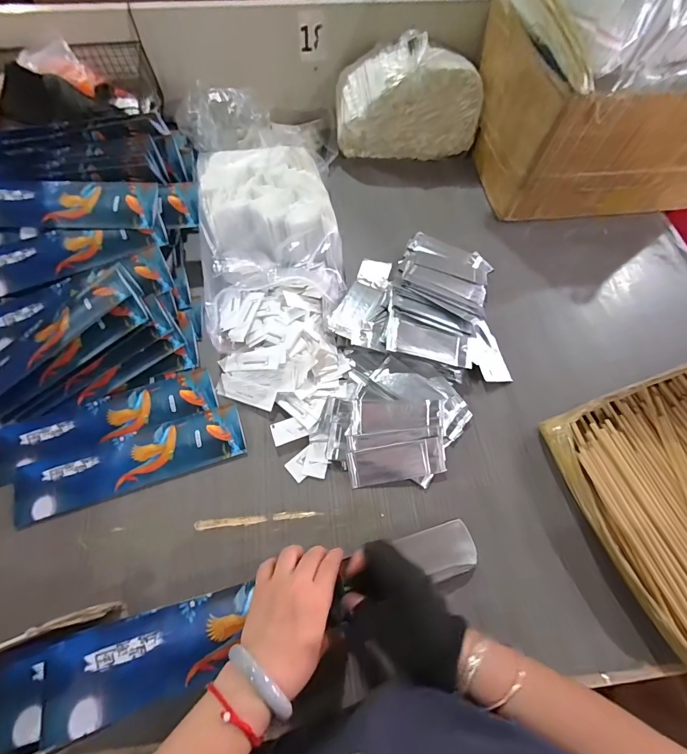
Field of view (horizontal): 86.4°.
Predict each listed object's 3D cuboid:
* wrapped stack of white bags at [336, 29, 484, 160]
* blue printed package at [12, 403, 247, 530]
[{"bbox_3d":[0.119,-0.518,0.696,0.261,0.155,0.103,-5,66,-5],"label":"wrapped stack of white bags"},{"bbox_3d":[-0.270,0.107,0.469,0.276,0.010,0.075,-17,67,-10],"label":"blue printed package"}]

